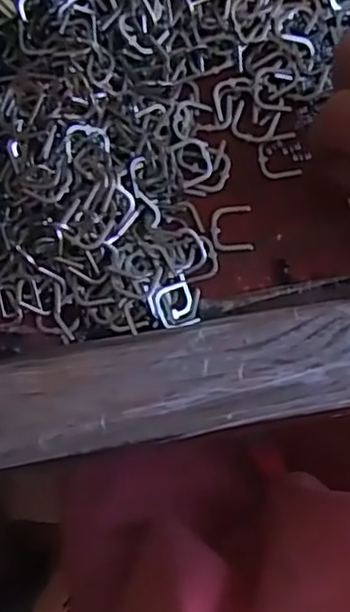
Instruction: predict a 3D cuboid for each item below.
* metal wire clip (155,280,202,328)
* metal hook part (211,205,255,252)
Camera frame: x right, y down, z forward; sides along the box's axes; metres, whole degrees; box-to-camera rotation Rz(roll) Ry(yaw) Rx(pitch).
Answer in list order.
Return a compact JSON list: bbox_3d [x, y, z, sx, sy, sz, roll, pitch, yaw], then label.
[{"bbox_3d":[0.000,0.000,0.275,0.015,0.005,0.018,-20,83,3],"label":"metal wire clip"},{"bbox_3d":[0.024,-0.032,0.279,0.017,0.004,0.019,-5,84,4],"label":"metal hook part"}]

